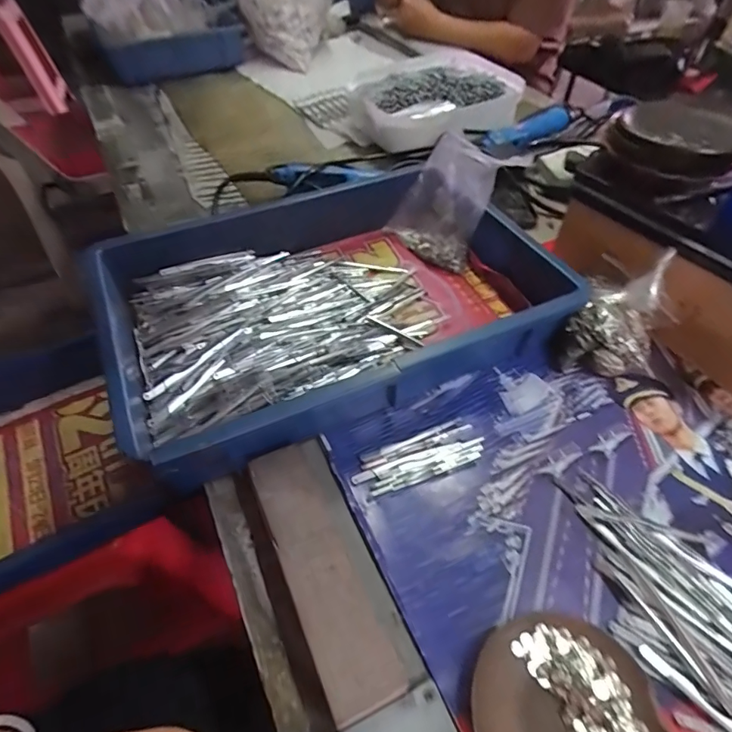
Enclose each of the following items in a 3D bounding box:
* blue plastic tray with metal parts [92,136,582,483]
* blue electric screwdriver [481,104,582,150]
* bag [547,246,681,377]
[{"bbox_3d":[-0.024,-0.076,0.472,0.445,0.080,0.286,-21,54,-18],"label":"blue plastic tray with metal parts"},{"bbox_3d":[0.273,-0.394,0.733,0.211,0.039,0.037,-25,55,-18],"label":"blue electric screwdriver"},{"bbox_3d":[0.249,-0.048,0.444,0.087,0.098,0.111,33,56,23],"label":"bag"}]

